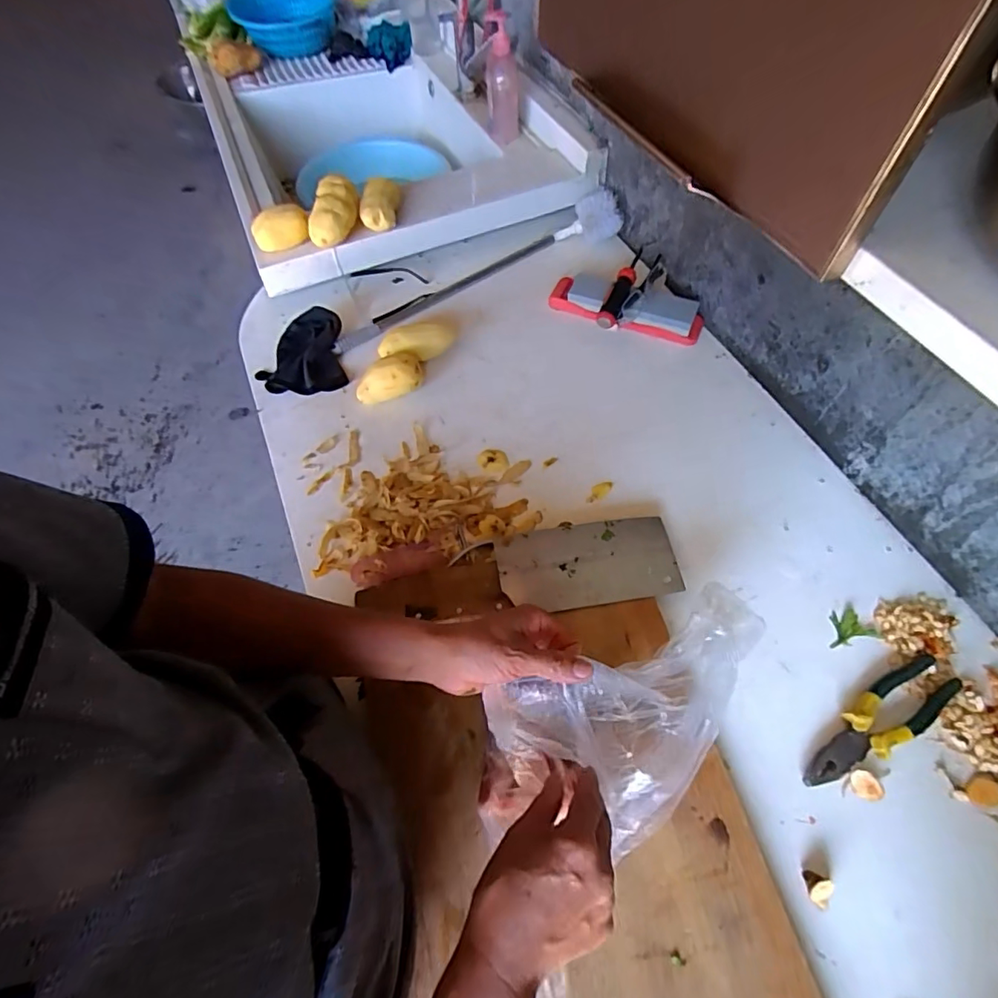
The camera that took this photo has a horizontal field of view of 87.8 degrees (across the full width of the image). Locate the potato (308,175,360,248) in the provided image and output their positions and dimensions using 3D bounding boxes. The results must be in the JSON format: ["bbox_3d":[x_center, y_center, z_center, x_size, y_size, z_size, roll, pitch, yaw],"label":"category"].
[{"bbox_3d":[-0.261,-0.458,0.825,0.066,0.052,0.103,5,60,5],"label":"potato"}]

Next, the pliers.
[{"bbox_3d":[0.388,0.228,0.529,0.199,0.018,0.054,-27,63,-13],"label":"pliers"}]

